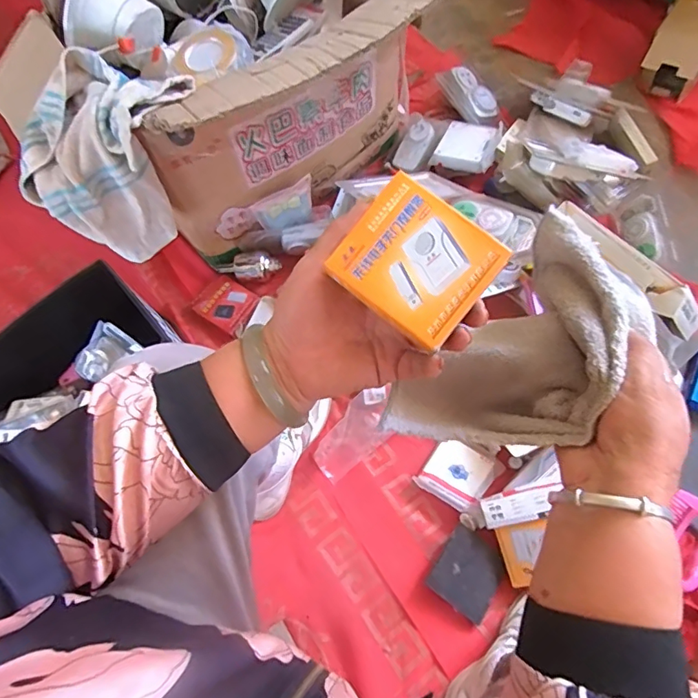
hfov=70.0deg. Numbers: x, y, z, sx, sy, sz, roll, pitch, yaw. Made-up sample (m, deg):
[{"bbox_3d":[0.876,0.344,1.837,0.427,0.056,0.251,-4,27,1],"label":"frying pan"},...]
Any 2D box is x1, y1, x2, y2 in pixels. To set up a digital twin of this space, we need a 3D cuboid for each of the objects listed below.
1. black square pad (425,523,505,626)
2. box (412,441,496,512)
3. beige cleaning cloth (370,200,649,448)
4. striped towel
[{"bbox_3d":[0.171,0.322,0.719,0.087,0.027,0.097,33,74,14],"label":"black square pad"},{"bbox_3d":[0.164,0.191,0.760,0.094,0.024,0.088,31,74,14],"label":"box"},{"bbox_3d":[0.120,0.011,0.355,0.104,0.111,0.173,42,76,17],"label":"beige cleaning cloth"},{"bbox_3d":[-0.325,-0.253,0.663,0.210,0.193,0.187,23,72,11],"label":"striped towel"}]

